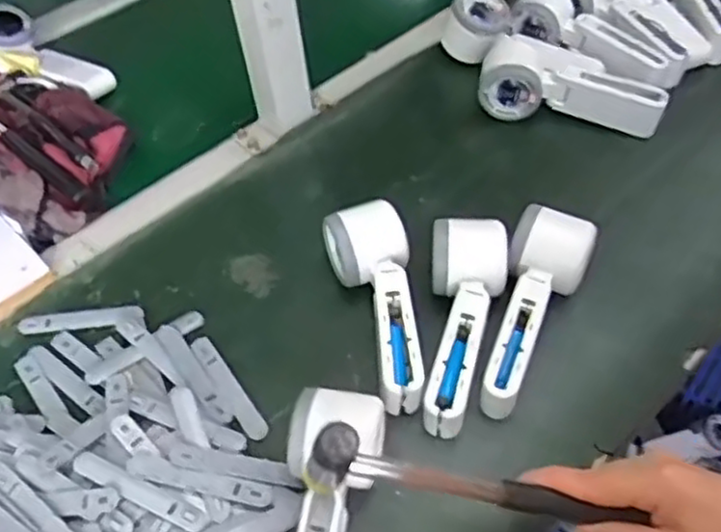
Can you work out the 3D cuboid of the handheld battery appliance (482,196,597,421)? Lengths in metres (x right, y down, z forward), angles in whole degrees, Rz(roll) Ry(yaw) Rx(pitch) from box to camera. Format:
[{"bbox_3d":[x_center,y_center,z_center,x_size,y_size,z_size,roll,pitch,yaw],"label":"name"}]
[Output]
[{"bbox_3d":[0.123,0.031,0.512,0.059,0.047,0.166,17,54,17],"label":"handheld battery appliance"}]

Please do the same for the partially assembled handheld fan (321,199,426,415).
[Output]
[{"bbox_3d":[0.020,0.026,0.526,0.056,0.055,0.157,-16,52,-9],"label":"partially assembled handheld fan"}]

